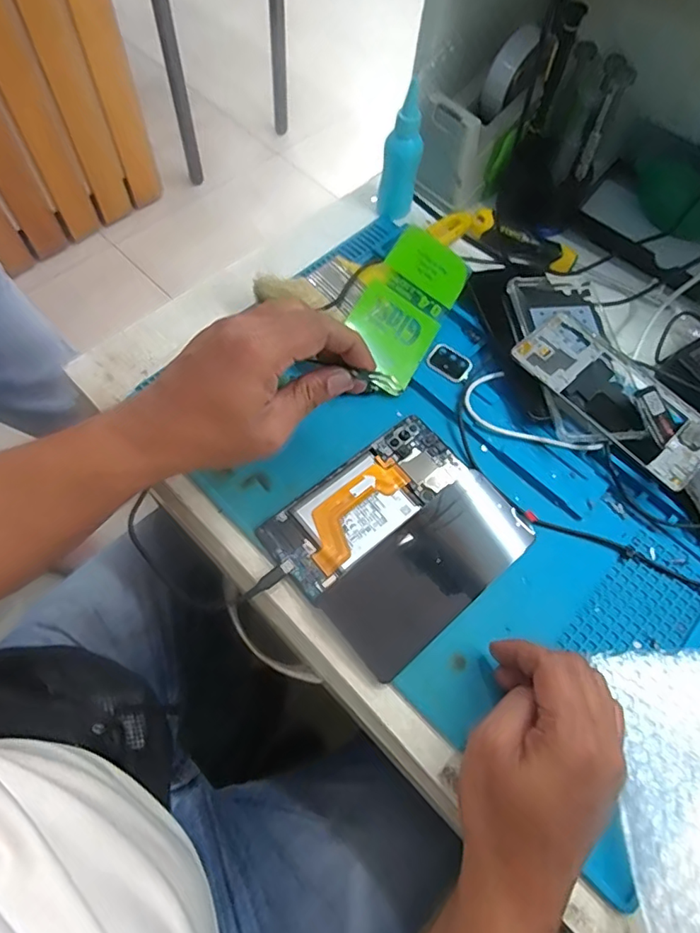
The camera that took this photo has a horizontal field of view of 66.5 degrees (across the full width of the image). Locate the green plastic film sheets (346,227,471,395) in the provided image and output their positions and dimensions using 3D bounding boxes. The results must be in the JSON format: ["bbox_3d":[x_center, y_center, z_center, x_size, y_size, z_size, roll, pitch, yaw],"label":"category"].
[{"bbox_3d":[0.048,-0.139,0.461,0.070,0.004,0.151,34,70,-8],"label":"green plastic film sheets"}]

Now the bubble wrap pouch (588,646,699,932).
[{"bbox_3d":[0.204,0.197,0.317,0.086,0.008,0.170,-3,56,5],"label":"bubble wrap pouch"}]

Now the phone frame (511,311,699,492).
[{"bbox_3d":[0.212,-0.058,0.425,0.077,0.007,0.163,-39,75,-22],"label":"phone frame"}]

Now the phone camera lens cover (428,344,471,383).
[{"bbox_3d":[0.084,-0.088,0.452,0.036,0.006,0.026,35,67,12],"label":"phone camera lens cover"}]

